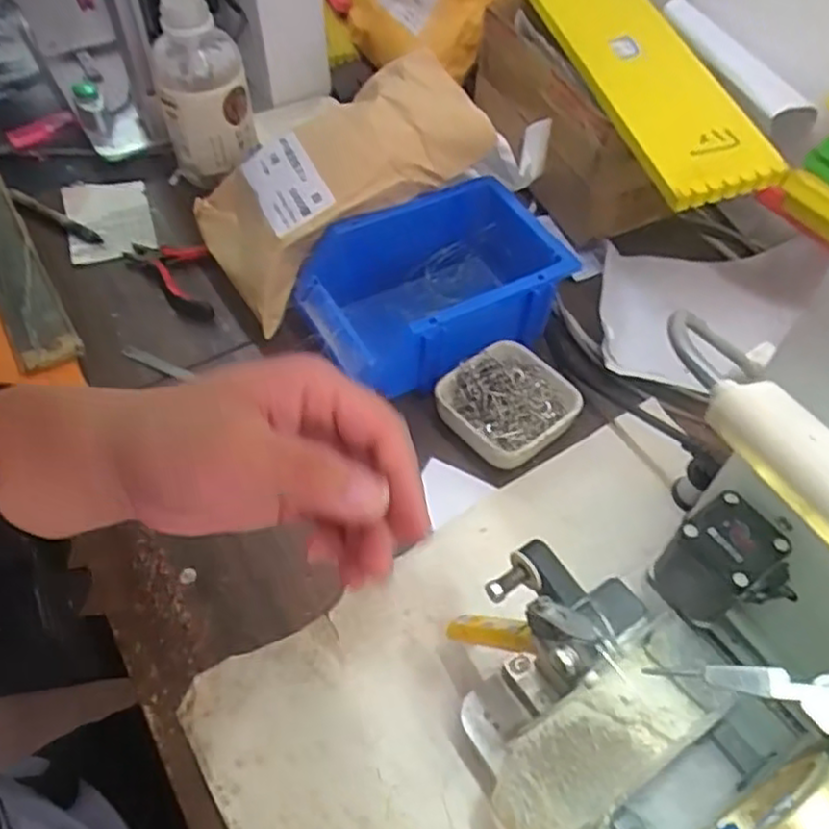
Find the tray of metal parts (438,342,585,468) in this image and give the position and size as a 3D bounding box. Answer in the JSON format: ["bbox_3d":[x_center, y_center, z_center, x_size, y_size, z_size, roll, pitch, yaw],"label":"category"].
[{"bbox_3d":[0.066,-0.006,0.511,0.086,0.032,0.080,-36,63,-24],"label":"tray of metal parts"}]

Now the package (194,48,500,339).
[{"bbox_3d":[-0.057,-0.174,0.547,0.234,0.068,0.127,-31,54,9],"label":"package"}]

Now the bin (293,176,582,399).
[{"bbox_3d":[0.017,-0.093,0.546,0.191,0.077,0.123,-22,58,-16],"label":"bin"}]

